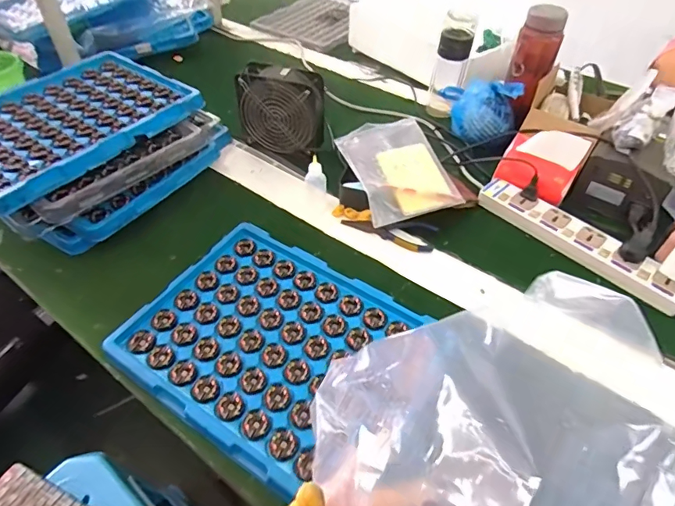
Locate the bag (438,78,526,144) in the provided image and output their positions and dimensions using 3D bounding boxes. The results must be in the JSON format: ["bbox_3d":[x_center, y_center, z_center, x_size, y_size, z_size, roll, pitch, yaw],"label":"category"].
[{"bbox_3d":[0.261,-0.277,0.869,0.158,0.090,0.096,24,54,23],"label":"bag"}]

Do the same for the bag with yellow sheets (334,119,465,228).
[{"bbox_3d":[0.094,-0.143,0.727,0.141,0.024,0.197,-17,59,-10],"label":"bag with yellow sheets"}]

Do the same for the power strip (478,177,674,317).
[{"bbox_3d":[0.365,-0.022,0.691,0.071,0.031,0.321,-36,54,-26],"label":"power strip"}]

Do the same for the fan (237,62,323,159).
[{"bbox_3d":[-0.103,-0.267,0.824,0.150,0.125,0.074,9,49,11],"label":"fan"}]

